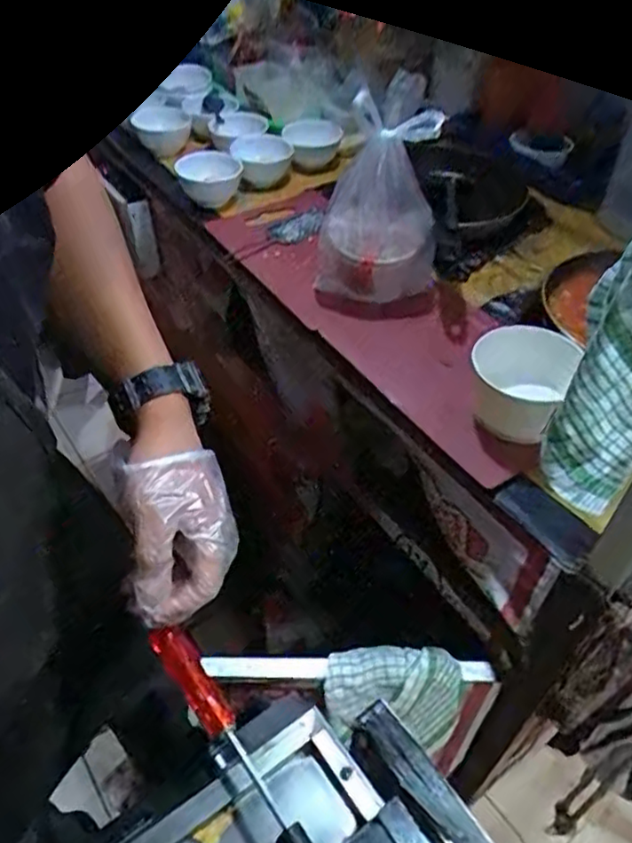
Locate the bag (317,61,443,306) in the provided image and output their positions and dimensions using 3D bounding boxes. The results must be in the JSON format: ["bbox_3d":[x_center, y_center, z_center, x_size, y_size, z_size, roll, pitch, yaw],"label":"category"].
[{"bbox_3d":[0.075,-0.247,0.735,0.128,0.228,0.101,-35,57,-29],"label":"bag"}]

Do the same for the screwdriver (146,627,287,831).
[{"bbox_3d":[-0.071,0.215,0.472,0.026,0.020,0.159,-29,54,-26],"label":"screwdriver"}]

